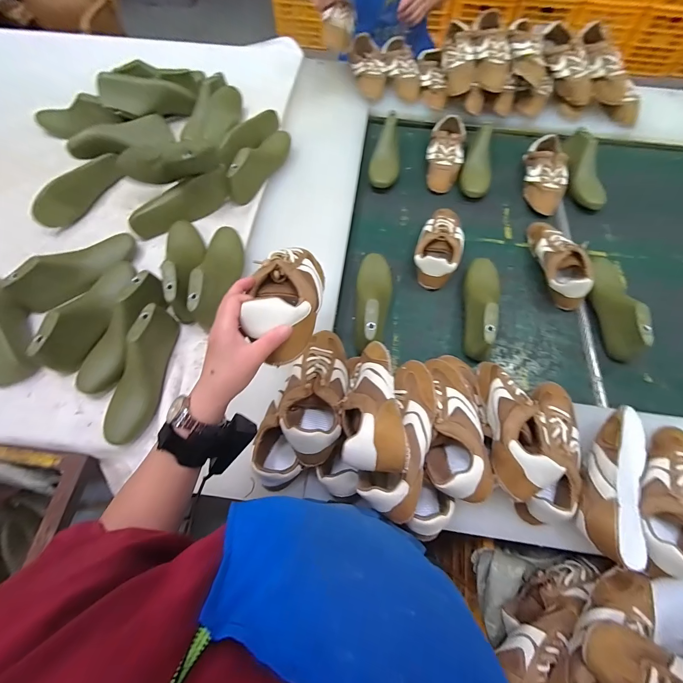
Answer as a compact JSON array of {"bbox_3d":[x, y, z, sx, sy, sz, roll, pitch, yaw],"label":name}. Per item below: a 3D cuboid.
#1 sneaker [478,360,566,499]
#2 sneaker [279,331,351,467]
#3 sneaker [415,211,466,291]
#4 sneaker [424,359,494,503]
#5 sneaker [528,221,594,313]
[{"bbox_3d":[0.270,0.114,0.512,0.079,0.079,0.236,4,48,2],"label":"sneaker"},{"bbox_3d":[-0.041,0.074,0.539,0.102,0.080,0.237,6,52,3],"label":"sneaker"},{"bbox_3d":[0.239,-0.236,0.780,0.102,0.076,0.227,17,67,8],"label":"sneaker"},{"bbox_3d":[0.182,0.127,0.528,0.090,0.077,0.238,4,53,2],"label":"sneaker"},{"bbox_3d":[0.506,-0.195,0.754,0.088,0.073,0.240,-3,66,-1],"label":"sneaker"}]

